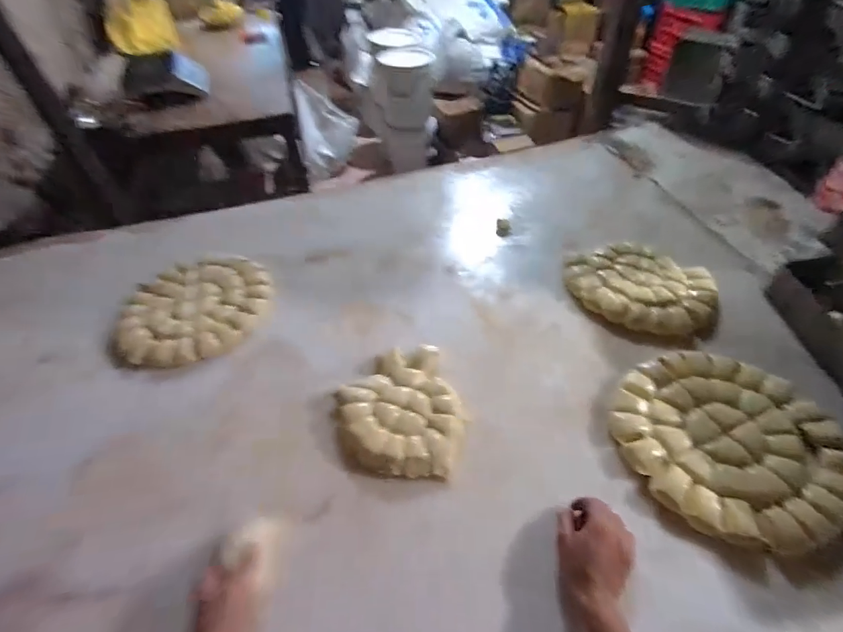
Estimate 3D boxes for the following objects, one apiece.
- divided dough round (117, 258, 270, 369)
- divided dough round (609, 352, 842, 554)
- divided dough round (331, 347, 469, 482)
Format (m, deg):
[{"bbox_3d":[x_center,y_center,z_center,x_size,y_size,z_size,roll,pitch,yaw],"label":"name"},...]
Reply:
[{"bbox_3d":[-0.445,-0.038,0.849,0.272,0.044,0.287,0,50,0],"label":"divided dough round"},{"bbox_3d":[0.453,0.176,0.613,0.295,0.037,0.289,0,50,0],"label":"divided dough round"},{"bbox_3d":[-0.036,0.155,0.670,0.191,0.033,0.213,-8,51,-6],"label":"divided dough round"}]

